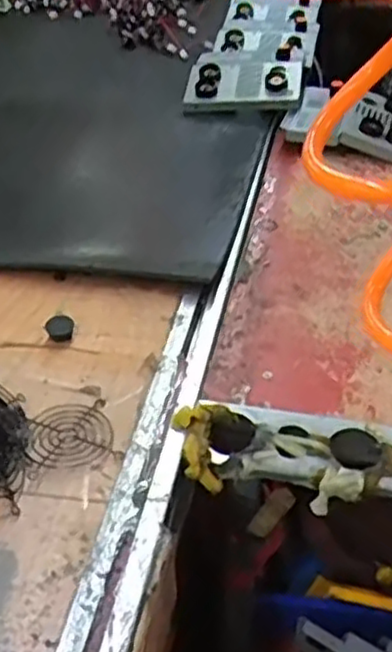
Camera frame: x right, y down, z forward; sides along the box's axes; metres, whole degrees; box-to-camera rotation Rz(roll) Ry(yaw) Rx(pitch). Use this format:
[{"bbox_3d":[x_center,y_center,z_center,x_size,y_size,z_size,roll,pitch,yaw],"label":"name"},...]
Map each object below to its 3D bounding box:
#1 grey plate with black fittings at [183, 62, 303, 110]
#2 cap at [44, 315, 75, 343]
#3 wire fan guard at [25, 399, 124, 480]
[{"bbox_3d":[0.060,-0.300,0.884,0.140,0.020,0.075,5,68,14],"label":"grey plate with black fittings"},{"bbox_3d":[-0.115,0.002,0.612,0.022,0.012,0.024,-1,38,0],"label":"cap"},{"bbox_3d":[-0.091,0.079,0.521,0.062,0.007,0.063,-12,40,-14],"label":"wire fan guard"}]

